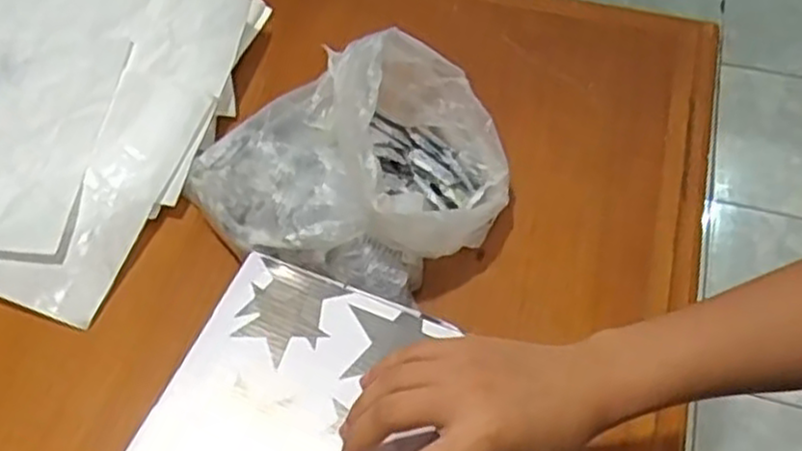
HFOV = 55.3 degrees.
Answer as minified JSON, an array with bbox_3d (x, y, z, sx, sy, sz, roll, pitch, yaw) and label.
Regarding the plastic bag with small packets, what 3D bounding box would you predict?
[{"bbox_3d":[-0.038,-0.056,0.560,0.229,0.114,0.176,14,57,9],"label":"plastic bag with small packets"}]

